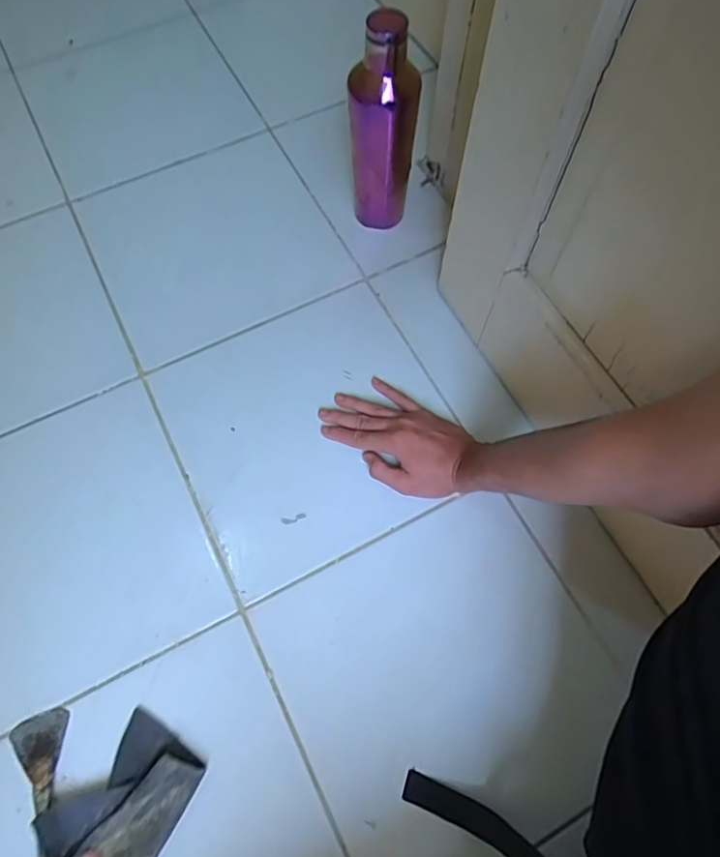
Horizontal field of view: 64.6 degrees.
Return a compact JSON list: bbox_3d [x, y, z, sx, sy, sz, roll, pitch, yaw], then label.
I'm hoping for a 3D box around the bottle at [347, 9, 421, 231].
[{"bbox_3d":[0.027,-0.353,0.673,0.077,0.252,0.068,4,66,1],"label":"bottle"}]

